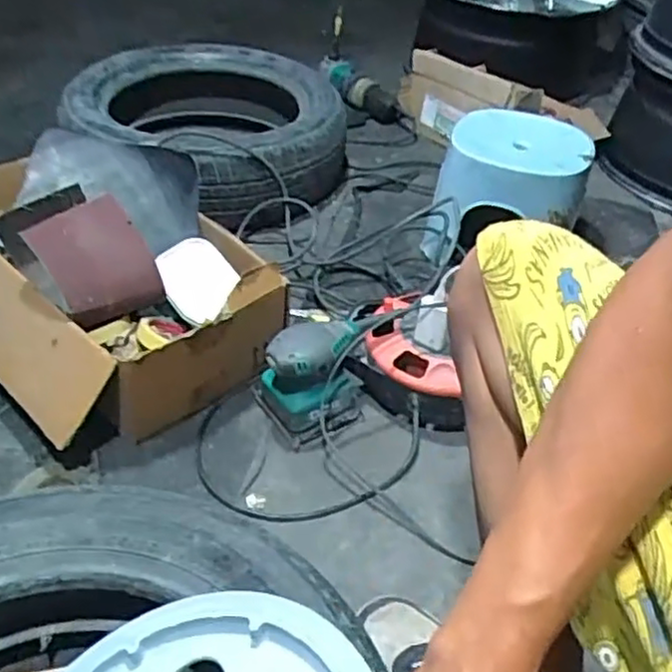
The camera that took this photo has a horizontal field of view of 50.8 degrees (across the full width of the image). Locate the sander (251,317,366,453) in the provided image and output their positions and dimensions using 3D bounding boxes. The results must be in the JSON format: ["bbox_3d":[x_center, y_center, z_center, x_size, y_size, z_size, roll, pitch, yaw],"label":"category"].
[{"bbox_3d":[-0.025,0.049,0.891,0.122,0.120,0.103,-15,44,-23],"label":"sander"}]

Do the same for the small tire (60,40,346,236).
[{"bbox_3d":[-0.241,-0.384,1.331,0.494,0.164,0.472,1,40,-6],"label":"small tire"}]

